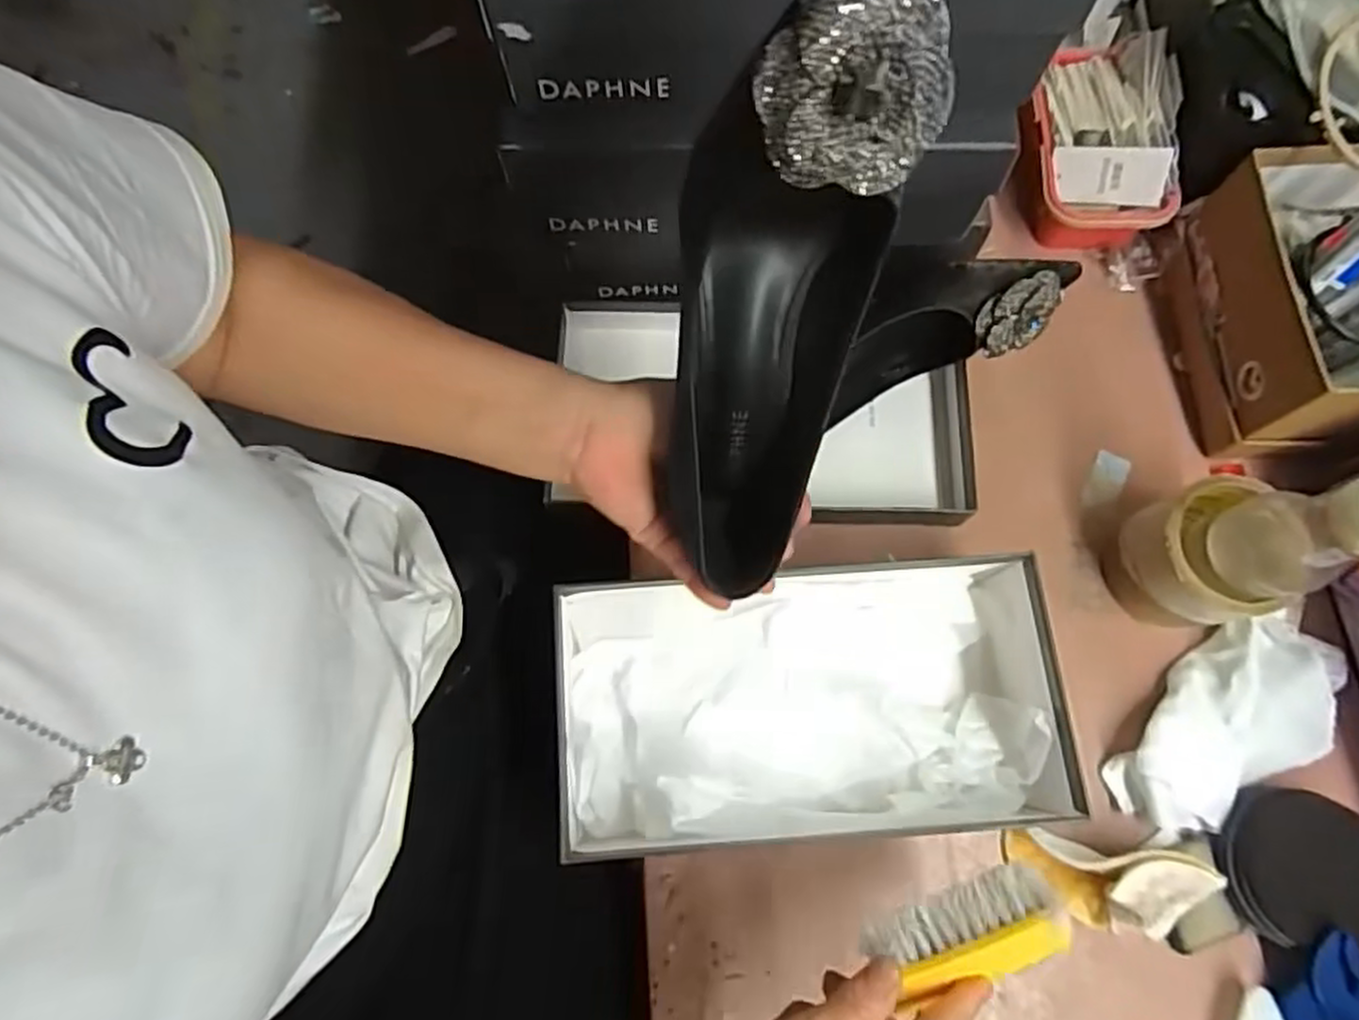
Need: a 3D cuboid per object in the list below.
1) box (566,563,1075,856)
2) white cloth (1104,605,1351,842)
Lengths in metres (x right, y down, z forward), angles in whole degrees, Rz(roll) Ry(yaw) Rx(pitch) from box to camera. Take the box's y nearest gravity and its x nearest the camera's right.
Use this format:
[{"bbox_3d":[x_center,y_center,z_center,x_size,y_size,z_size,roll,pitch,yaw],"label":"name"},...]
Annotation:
[{"bbox_3d":[0.078,0.124,0.483,0.298,0.088,0.163,-6,74,-1],"label":"box"},{"bbox_3d":[0.367,0.145,0.497,0.174,0.030,0.096,-41,77,-10],"label":"white cloth"}]

